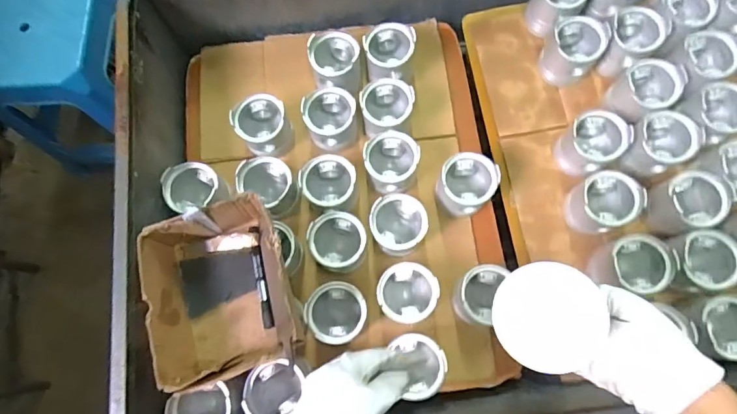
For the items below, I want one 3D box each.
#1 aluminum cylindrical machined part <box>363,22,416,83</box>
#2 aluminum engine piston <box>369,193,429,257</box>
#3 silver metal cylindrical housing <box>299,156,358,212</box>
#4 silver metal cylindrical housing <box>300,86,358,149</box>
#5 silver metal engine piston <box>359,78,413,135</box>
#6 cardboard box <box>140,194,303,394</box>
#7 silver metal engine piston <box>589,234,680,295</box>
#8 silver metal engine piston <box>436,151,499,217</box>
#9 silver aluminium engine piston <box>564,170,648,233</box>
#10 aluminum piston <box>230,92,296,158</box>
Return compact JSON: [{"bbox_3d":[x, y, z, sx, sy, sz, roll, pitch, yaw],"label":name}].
[{"bbox_3d":[0.036,-0.262,0.773,0.083,0.087,0.079,-1,75,2],"label":"aluminum cylindrical machined part"},{"bbox_3d":[0.047,0.030,0.700,0.081,0.084,0.083,-1,75,2],"label":"aluminum engine piston"},{"bbox_3d":[-0.062,-0.034,0.721,0.083,0.084,0.079,-1,75,2],"label":"silver metal cylindrical housing"},{"bbox_3d":[-0.063,-0.150,0.742,0.083,0.072,0.091,-1,75,2],"label":"silver metal cylindrical housing"},{"bbox_3d":[0.032,-0.159,0.753,0.083,0.089,0.078,-1,75,2],"label":"silver metal engine piston"},{"bbox_3d":[-0.189,0.109,0.592,0.172,0.097,0.210,-18,75,-3],"label":"cardboard box"},{"bbox_3d":[0.388,0.089,0.660,0.084,0.090,0.078,13,76,6],"label":"silver metal engine piston"},{"bbox_3d":[0.154,-0.034,0.707,0.078,0.081,0.083,-1,75,2],"label":"silver metal engine piston"},{"bbox_3d":[0.355,-0.004,0.681,0.089,0.074,0.083,-1,75,2],"label":"silver aluminium engine piston"},{"bbox_3d":[-0.176,-0.135,0.754,0.083,0.079,0.083,-1,75,2],"label":"aluminum piston"}]

